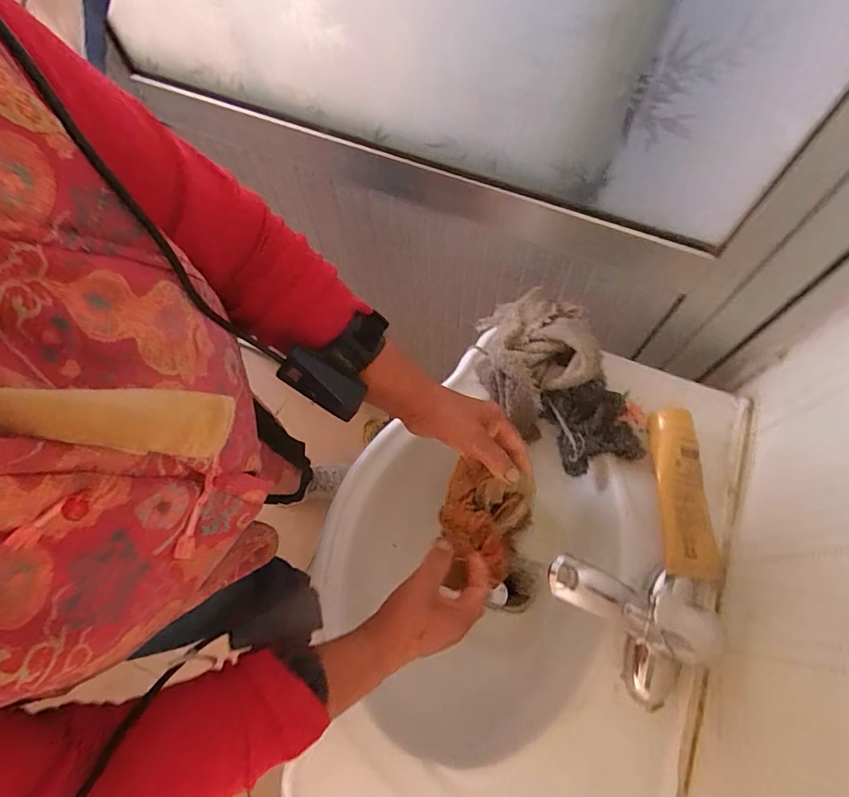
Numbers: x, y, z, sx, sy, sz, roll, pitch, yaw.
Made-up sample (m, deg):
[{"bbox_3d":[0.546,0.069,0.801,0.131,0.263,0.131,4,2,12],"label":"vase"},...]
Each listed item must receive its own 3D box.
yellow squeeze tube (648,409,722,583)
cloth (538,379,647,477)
[{"bbox_3d":[0.283,0.100,0.514,0.059,0.034,0.174,1,67,2],"label":"yellow squeeze tube"},{"bbox_3d":[0.195,0.034,0.562,0.092,0.041,0.100,-15,68,-4],"label":"cloth"}]

